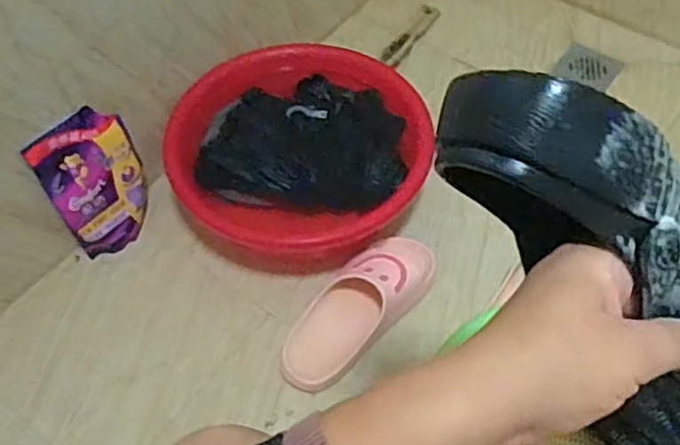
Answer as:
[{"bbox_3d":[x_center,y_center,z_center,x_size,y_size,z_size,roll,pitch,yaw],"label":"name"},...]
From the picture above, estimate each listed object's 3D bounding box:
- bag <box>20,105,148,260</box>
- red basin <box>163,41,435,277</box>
[{"bbox_3d":[-0.325,-0.051,0.929,0.058,0.201,0.136,33,62,22],"label":"bag"},{"bbox_3d":[-0.053,-0.103,0.996,0.326,0.134,0.354,33,62,22],"label":"red basin"}]

